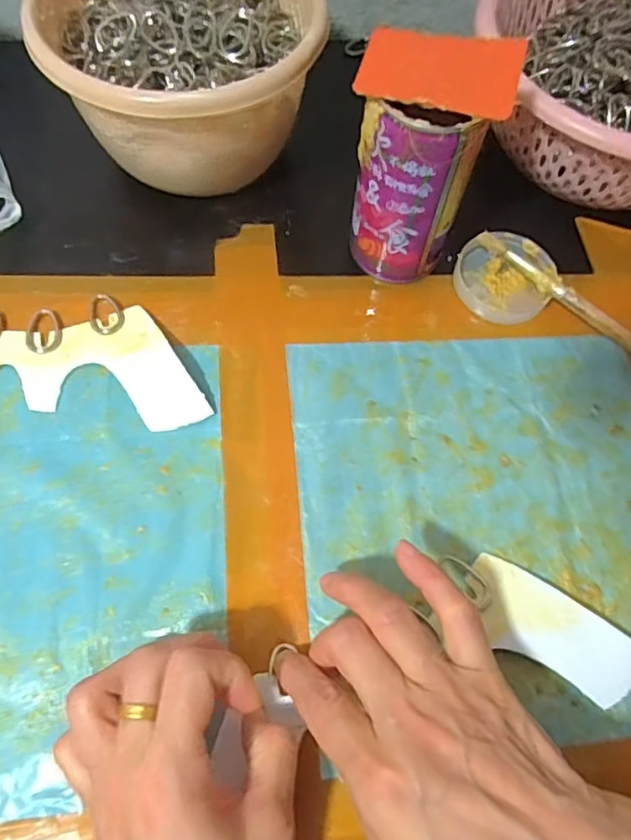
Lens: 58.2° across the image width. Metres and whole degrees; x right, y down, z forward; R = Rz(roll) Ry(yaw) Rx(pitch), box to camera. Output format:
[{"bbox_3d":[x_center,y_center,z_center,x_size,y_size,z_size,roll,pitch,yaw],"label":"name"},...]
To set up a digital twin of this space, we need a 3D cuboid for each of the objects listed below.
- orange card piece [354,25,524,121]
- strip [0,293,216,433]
[{"bbox_3d":[0.063,-0.177,0.286,0.080,0.005,0.045,11,80,11],"label":"orange card piece"},{"bbox_3d":[-0.175,-0.038,0.344,0.215,0.014,0.085,0,65,-3],"label":"strip"}]

